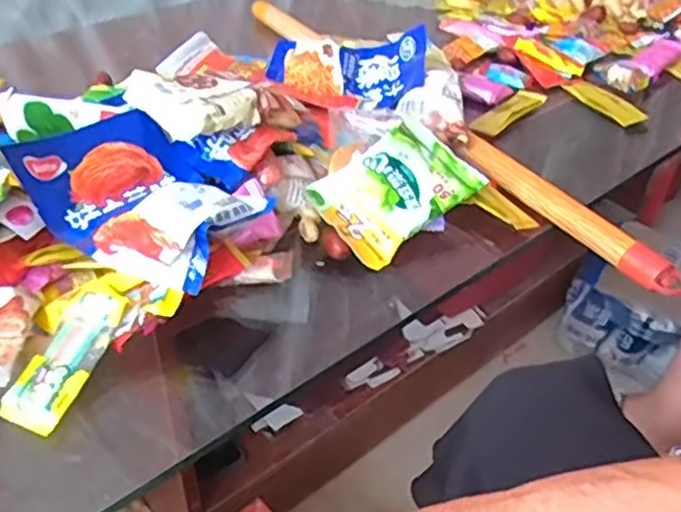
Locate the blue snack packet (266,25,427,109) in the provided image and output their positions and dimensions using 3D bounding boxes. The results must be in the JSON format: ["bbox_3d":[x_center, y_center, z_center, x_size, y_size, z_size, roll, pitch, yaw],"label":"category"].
[{"bbox_3d":[0.004,-0.191,0.686,0.155,0.042,0.107,5,39,3],"label":"blue snack packet"}]

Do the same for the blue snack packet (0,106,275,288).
[{"bbox_3d":[-0.133,-0.051,0.480,0.145,0.046,0.132,23,44,24],"label":"blue snack packet"}]

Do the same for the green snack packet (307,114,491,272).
[{"bbox_3d":[0.044,-0.055,0.549,0.126,0.017,0.083,-39,80,-18],"label":"green snack packet"}]

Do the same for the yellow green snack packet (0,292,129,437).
[{"bbox_3d":[-0.165,0.062,0.420,0.035,0.009,0.092,18,59,18],"label":"yellow green snack packet"}]

